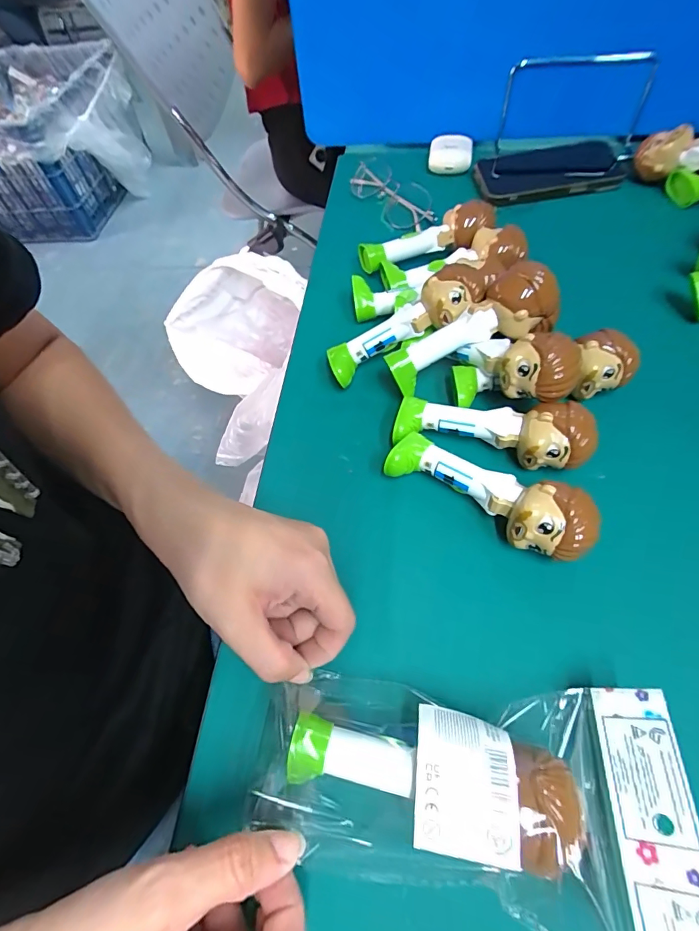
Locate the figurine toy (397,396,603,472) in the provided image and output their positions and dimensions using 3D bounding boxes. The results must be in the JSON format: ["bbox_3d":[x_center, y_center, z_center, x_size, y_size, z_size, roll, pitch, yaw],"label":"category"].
[{"bbox_3d":[0.092,-0.023,0.284,0.121,0.039,0.035,10,60,11],"label":"figurine toy"}]

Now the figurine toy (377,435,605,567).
[{"bbox_3d":[0.082,0.016,0.262,0.122,0.039,0.037,28,65,20],"label":"figurine toy"}]

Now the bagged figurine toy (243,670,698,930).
[{"bbox_3d":[0.047,0.137,0.185,0.181,0.035,0.091,2,59,13],"label":"bagged figurine toy"}]

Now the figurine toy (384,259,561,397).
[{"bbox_3d":[0.087,-0.092,0.303,0.122,0.044,0.034,-26,58,14],"label":"figurine toy"}]

